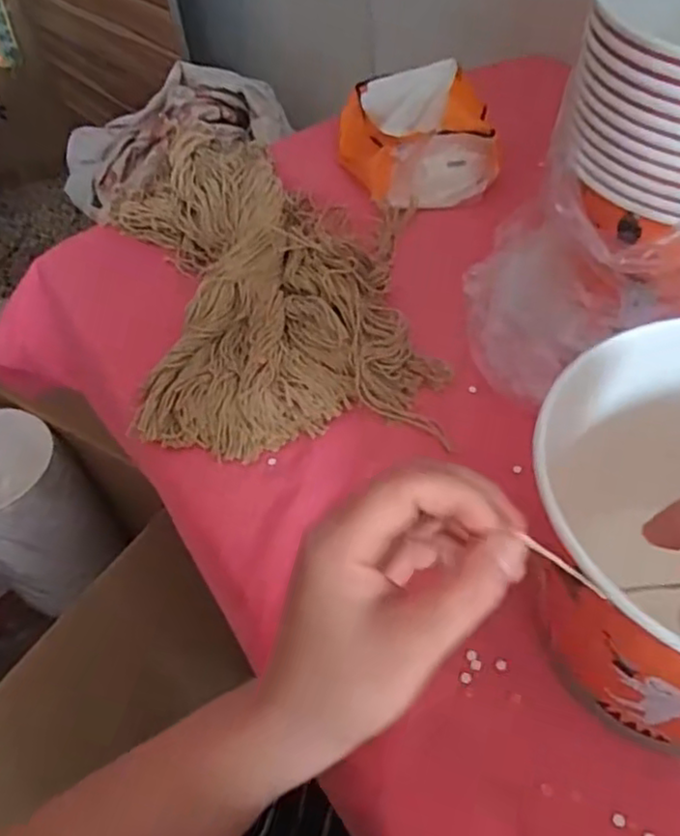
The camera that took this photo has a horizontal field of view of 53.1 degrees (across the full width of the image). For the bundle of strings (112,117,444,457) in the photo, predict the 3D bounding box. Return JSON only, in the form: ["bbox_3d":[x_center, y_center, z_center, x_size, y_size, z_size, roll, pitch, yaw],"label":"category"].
[{"bbox_3d":[-0.060,-0.111,0.514,0.235,0.053,0.312,-8,50,0],"label":"bundle of strings"}]

